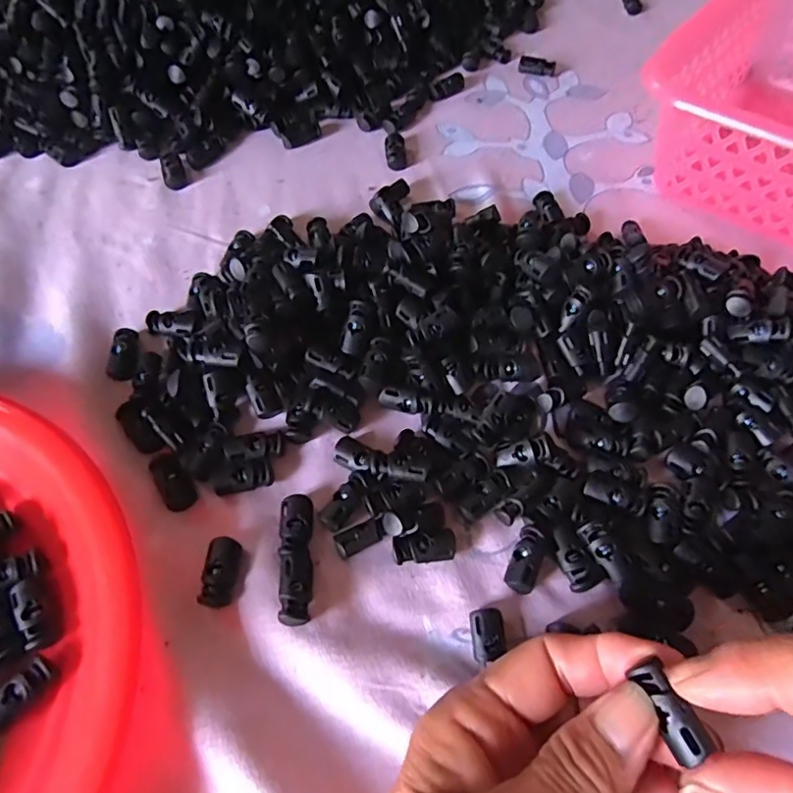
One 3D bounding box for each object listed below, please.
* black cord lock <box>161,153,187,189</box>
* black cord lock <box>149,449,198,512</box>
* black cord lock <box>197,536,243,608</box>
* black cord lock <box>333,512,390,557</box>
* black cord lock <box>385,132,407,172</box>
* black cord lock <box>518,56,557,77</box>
[{"bbox_3d":[-0.148,-0.151,0.372,0.014,0.009,0.028,-14,61,-8],"label":"black cord lock"},{"bbox_3d":[-0.103,0.039,0.261,0.013,0.008,0.028,-28,64,-15],"label":"black cord lock"},{"bbox_3d":[-0.075,0.075,0.239,0.014,0.011,0.028,5,60,3],"label":"black cord lock"},{"bbox_3d":[-0.015,0.062,0.246,0.023,0.012,0.011,-22,62,-13],"label":"black cord lock"},{"bbox_3d":[0.000,-0.168,0.384,0.014,0.008,0.029,-4,60,-2],"label":"black cord lock"},{"bbox_3d":[0.110,-0.256,0.434,0.029,0.007,0.015,6,62,3],"label":"black cord lock"}]

